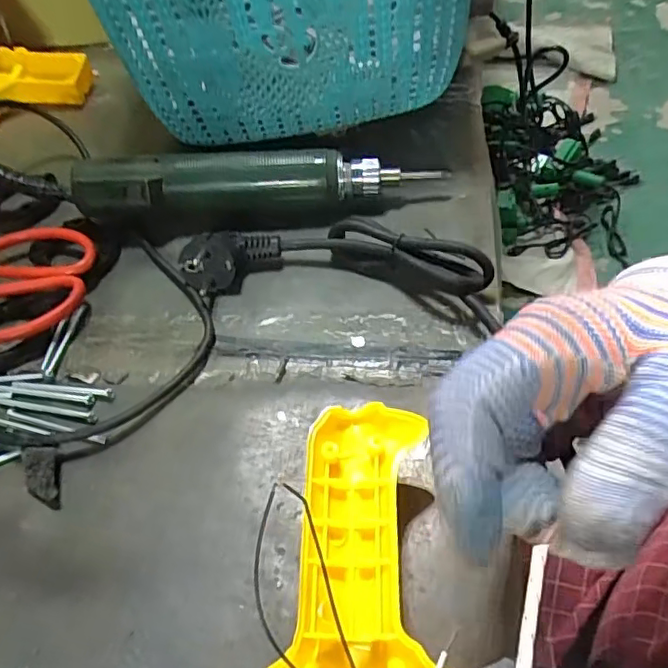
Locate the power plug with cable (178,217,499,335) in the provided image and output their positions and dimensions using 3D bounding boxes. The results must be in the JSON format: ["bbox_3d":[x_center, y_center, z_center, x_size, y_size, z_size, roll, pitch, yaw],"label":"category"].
[{"bbox_3d":[0.002,-0.044,0.355,0.186,0.031,0.058,7,52,13],"label":"power plug with cable"}]

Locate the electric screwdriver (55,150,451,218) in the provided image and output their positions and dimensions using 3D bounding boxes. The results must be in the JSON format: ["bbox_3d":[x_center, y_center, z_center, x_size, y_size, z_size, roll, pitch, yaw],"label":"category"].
[{"bbox_3d":[-0.057,-0.102,0.398,0.243,0.037,0.034,-5,51,3],"label":"electric screwdriver"}]

